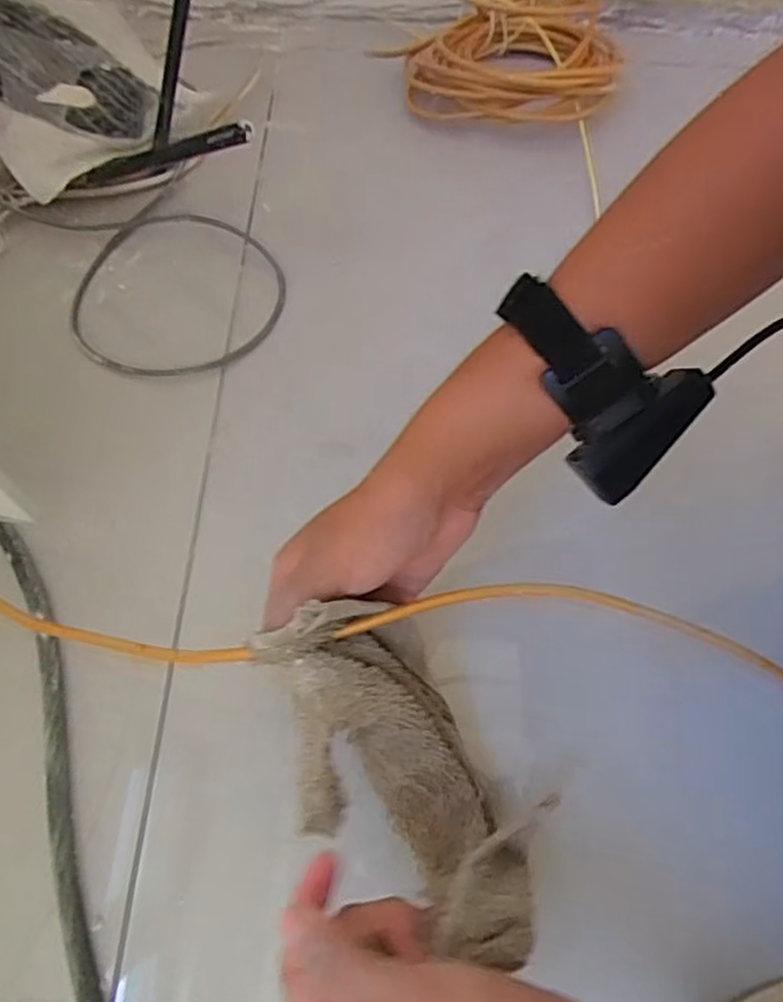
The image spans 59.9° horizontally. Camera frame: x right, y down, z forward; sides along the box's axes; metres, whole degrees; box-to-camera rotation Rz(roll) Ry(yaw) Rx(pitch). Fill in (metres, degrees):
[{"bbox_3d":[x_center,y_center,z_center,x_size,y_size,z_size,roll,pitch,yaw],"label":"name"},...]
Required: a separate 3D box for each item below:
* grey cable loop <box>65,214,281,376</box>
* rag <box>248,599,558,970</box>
[{"bbox_3d":[-0.168,-0.165,0.532,0.165,0.018,0.150,1,64,-1],"label":"grey cable loop"},{"bbox_3d":[0.003,0.126,0.306,0.078,0.110,0.146,-20,66,-11],"label":"rag"}]

